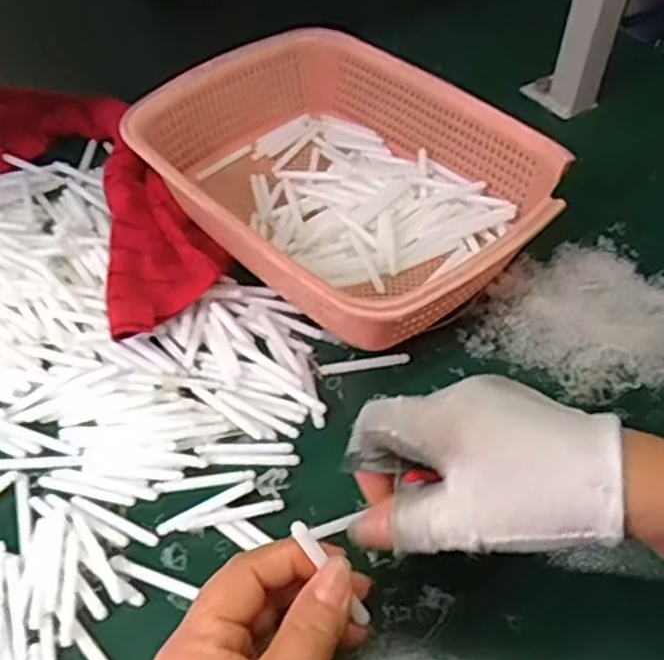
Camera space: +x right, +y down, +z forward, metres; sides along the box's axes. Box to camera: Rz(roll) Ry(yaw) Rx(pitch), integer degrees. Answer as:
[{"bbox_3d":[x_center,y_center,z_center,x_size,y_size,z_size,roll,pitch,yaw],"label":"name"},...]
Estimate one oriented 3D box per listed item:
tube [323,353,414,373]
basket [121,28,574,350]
[{"bbox_3d":[0.023,0.022,0.468,0.059,0.004,0.007,-8,53,-5],"label":"tube"},{"bbox_3d":[0.008,-0.112,0.522,0.214,0.071,0.284,-36,60,-24],"label":"basket"}]

